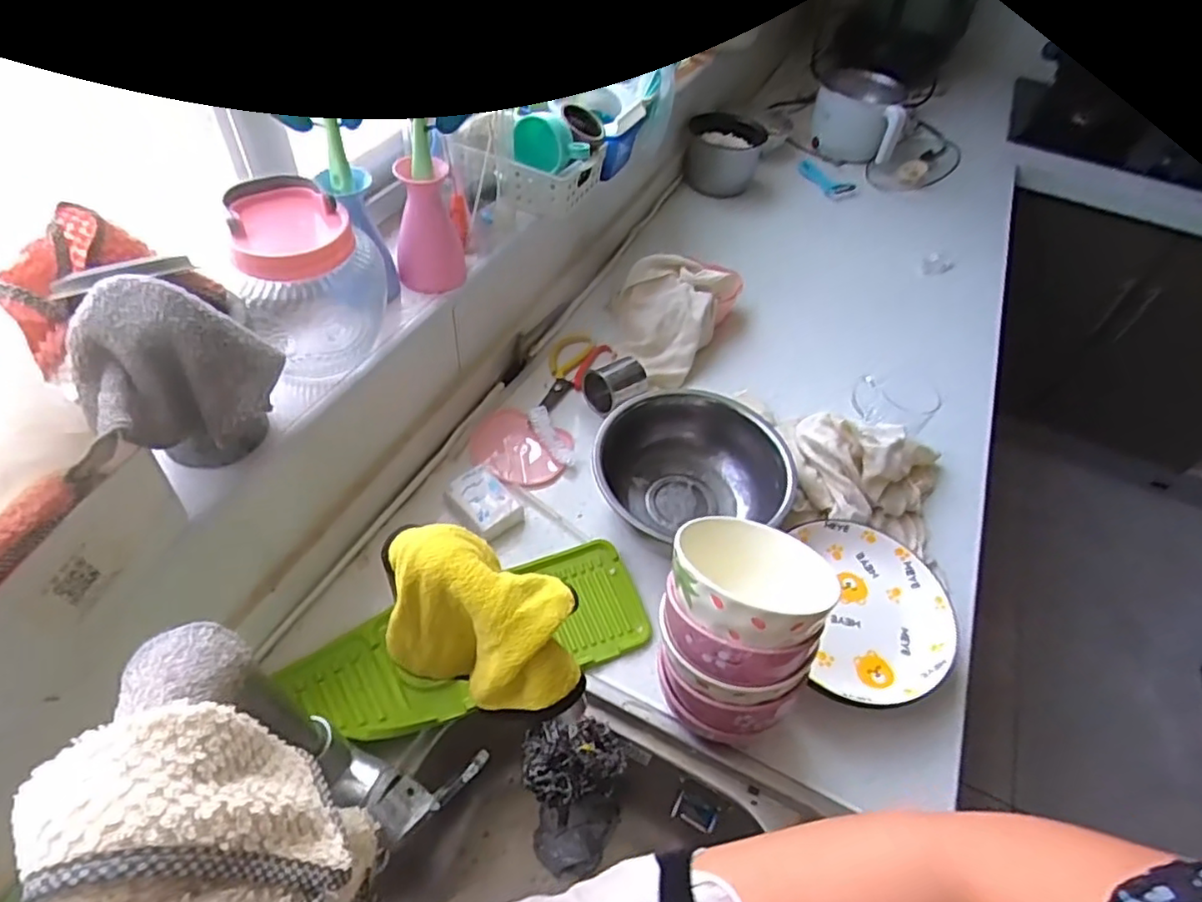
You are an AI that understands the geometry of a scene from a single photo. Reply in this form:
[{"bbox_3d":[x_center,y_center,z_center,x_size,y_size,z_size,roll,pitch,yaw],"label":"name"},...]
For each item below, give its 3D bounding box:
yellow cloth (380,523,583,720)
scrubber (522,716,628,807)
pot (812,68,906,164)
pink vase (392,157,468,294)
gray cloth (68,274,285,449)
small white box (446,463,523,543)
[{"bbox_3d":[-0.066,0.105,0.383,0.124,0.109,0.070,23,52,14],"label":"yellow cloth"},{"bbox_3d":[-0.023,0.262,0.545,0.083,0.039,0.056,0,50,-6],"label":"scrubber"},{"bbox_3d":[0.494,-0.643,1.237,0.156,0.138,0.140,19,51,10],"label":"pot"},{"bbox_3d":[-0.169,-0.219,0.630,0.063,0.111,0.053,-9,51,-13],"label":"pink vase"},{"bbox_3d":[-0.260,-0.055,0.395,0.057,0.088,0.106,33,55,21],"label":"gray cloth"},{"bbox_3d":[-0.122,0.053,0.670,0.054,0.026,0.078,-30,59,-27],"label":"small white box"}]

